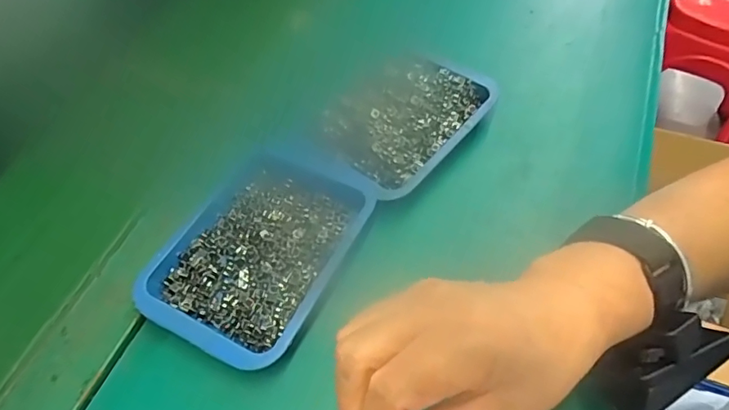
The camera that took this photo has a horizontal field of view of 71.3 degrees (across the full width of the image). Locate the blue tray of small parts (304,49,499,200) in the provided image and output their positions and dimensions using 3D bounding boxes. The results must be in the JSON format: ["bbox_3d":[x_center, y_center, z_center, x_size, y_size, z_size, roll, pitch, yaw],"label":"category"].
[{"bbox_3d":[0.033,-0.071,0.417,0.098,0.039,0.146,34,64,23],"label":"blue tray of small parts"}]

